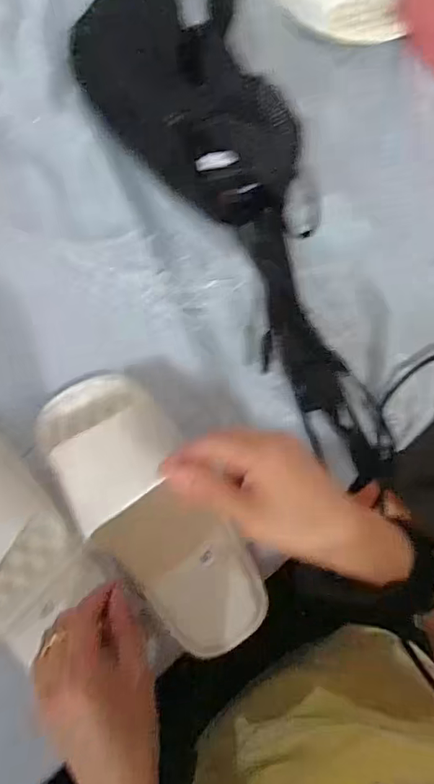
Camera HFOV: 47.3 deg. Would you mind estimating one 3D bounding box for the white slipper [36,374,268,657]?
[{"bbox_3d":[-0.049,0.091,0.369,0.094,0.055,0.232,-35,86,-7],"label":"white slipper"}]

